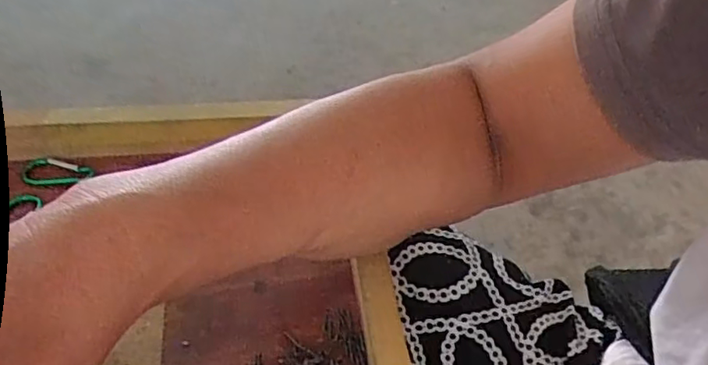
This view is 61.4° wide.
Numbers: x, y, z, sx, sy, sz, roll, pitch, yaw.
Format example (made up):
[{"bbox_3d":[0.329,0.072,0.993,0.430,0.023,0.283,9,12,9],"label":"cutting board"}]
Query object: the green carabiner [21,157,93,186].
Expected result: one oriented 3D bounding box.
[{"bbox_3d":[-0.186,-0.007,0.375,0.045,0.008,0.020,-1,44,-5],"label":"green carabiner"}]

